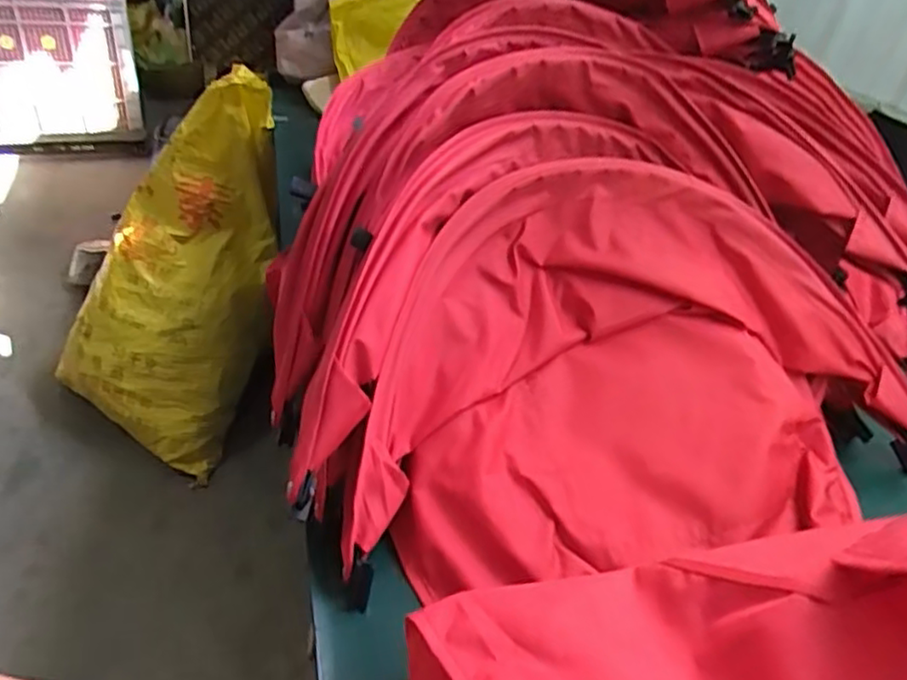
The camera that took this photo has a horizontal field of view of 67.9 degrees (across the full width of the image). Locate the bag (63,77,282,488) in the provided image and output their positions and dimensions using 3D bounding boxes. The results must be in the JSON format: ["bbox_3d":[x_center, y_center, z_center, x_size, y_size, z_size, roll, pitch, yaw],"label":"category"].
[{"bbox_3d":[-0.618,-0.143,1.432,0.394,0.758,0.337,25,39,23],"label":"bag"}]

